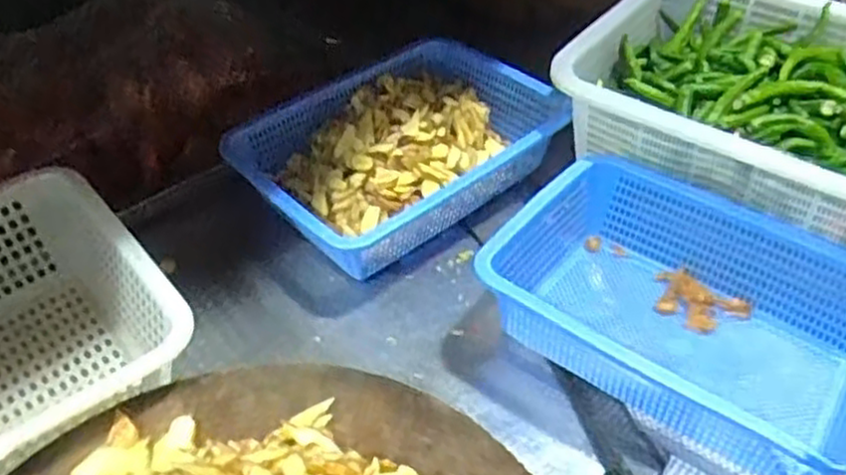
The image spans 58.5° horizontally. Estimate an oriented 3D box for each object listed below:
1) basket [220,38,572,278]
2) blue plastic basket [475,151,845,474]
[{"bbox_3d":[-0.023,-0.088,0.788,0.310,0.079,0.230,-35,53,-29],"label":"basket"},{"bbox_3d":[0.217,0.061,0.622,0.313,0.099,0.224,28,52,27],"label":"blue plastic basket"}]

